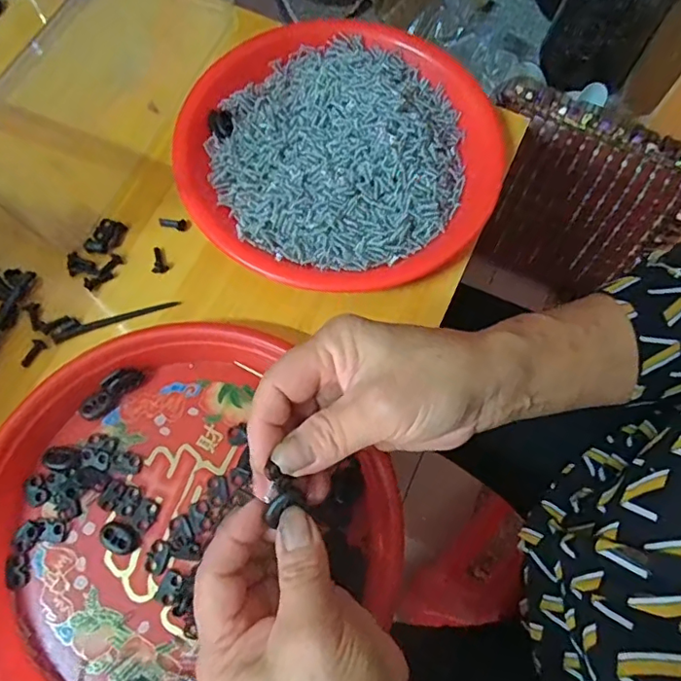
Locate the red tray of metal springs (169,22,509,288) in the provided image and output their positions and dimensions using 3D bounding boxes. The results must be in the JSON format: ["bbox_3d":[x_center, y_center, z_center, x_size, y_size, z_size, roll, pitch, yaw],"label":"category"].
[{"bbox_3d":[0.000,-0.140,0.390,0.222,0.027,0.219,21,72,7],"label":"red tray of metal springs"}]

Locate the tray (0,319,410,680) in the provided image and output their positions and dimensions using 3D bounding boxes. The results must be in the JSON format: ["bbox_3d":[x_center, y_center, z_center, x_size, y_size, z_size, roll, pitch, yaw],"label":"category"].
[{"bbox_3d":[-0.090,0.107,0.308,0.233,0.028,0.229,25,72,8],"label":"tray"}]

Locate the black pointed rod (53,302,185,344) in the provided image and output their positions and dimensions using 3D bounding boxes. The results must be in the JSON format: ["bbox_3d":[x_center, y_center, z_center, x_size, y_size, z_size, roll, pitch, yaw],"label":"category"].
[{"bbox_3d":[-0.149,-0.014,0.362,0.083,0.004,0.008,-16,72,-7],"label":"black pointed rod"}]

